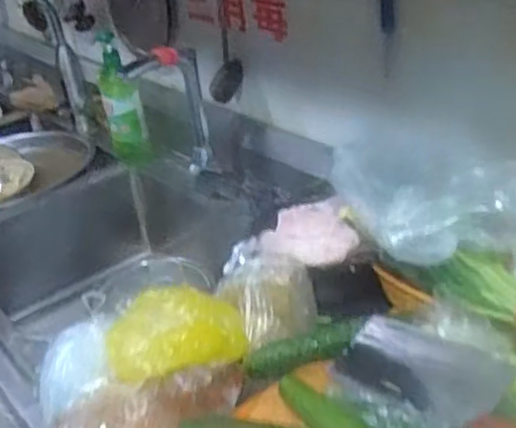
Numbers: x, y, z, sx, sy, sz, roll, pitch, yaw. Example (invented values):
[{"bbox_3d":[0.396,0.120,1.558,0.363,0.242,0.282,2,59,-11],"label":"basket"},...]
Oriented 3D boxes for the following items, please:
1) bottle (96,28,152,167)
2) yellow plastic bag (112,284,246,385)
[{"bbox_3d":[-0.287,-0.238,1.539,0.075,0.272,0.067,-12,30,-10],"label":"bottle"},{"bbox_3d":[-0.095,0.143,0.865,0.153,0.062,0.109,-23,34,-28],"label":"yellow plastic bag"}]

